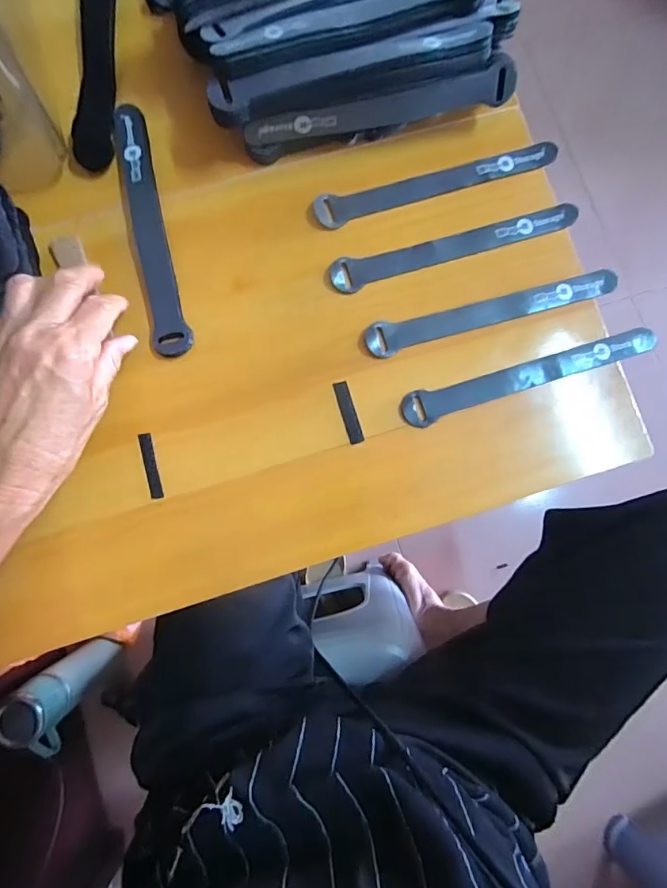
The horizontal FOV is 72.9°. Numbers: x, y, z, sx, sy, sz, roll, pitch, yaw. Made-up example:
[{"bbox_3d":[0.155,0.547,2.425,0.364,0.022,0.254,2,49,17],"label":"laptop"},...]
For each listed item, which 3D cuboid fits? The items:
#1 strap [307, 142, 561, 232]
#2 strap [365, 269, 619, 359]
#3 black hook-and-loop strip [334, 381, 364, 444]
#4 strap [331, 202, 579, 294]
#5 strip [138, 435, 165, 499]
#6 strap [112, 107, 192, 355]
[{"bbox_3d":[0.080,-0.200,0.348,0.192,0.006,0.025,-16,87,-5],"label":"strap"},{"bbox_3d":[0.120,-0.099,0.341,0.195,0.009,0.024,-14,84,-5],"label":"strap"},{"bbox_3d":[0.011,-0.024,0.330,0.011,0.004,0.046,-16,84,-5],"label":"black hook-and-loop strip"},{"bbox_3d":[0.094,-0.153,0.347,0.195,0.007,0.024,-17,84,-5],"label":"strap"},{"bbox_3d":[-0.130,0.015,0.321,0.009,0.004,0.047,-14,84,-5],"label":"strip"},{"bbox_3d":[-0.137,-0.163,0.338,0.025,0.007,0.199,-12,83,-4],"label":"strap"}]

